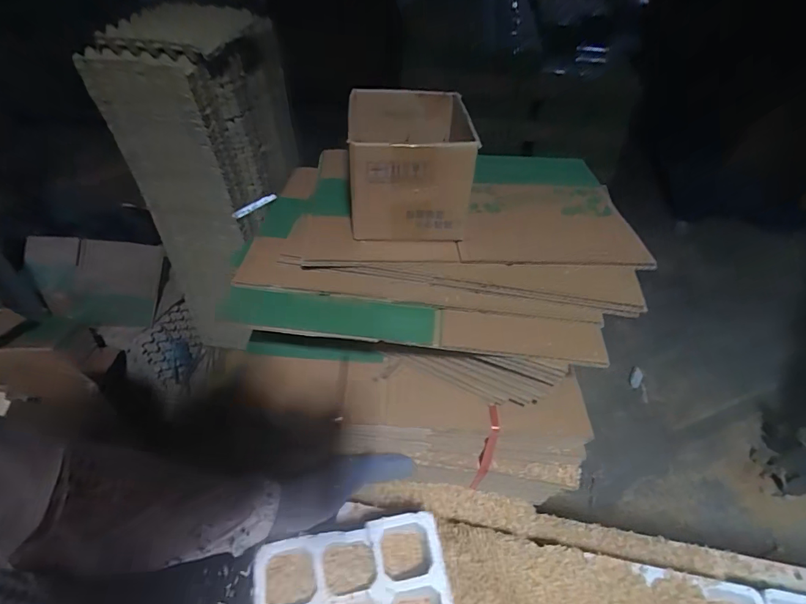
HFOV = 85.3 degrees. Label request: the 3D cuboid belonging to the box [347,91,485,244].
[{"bbox_3d":[0.004,-0.173,0.538,0.133,0.122,0.188,-3,45,-5],"label":"box"}]

